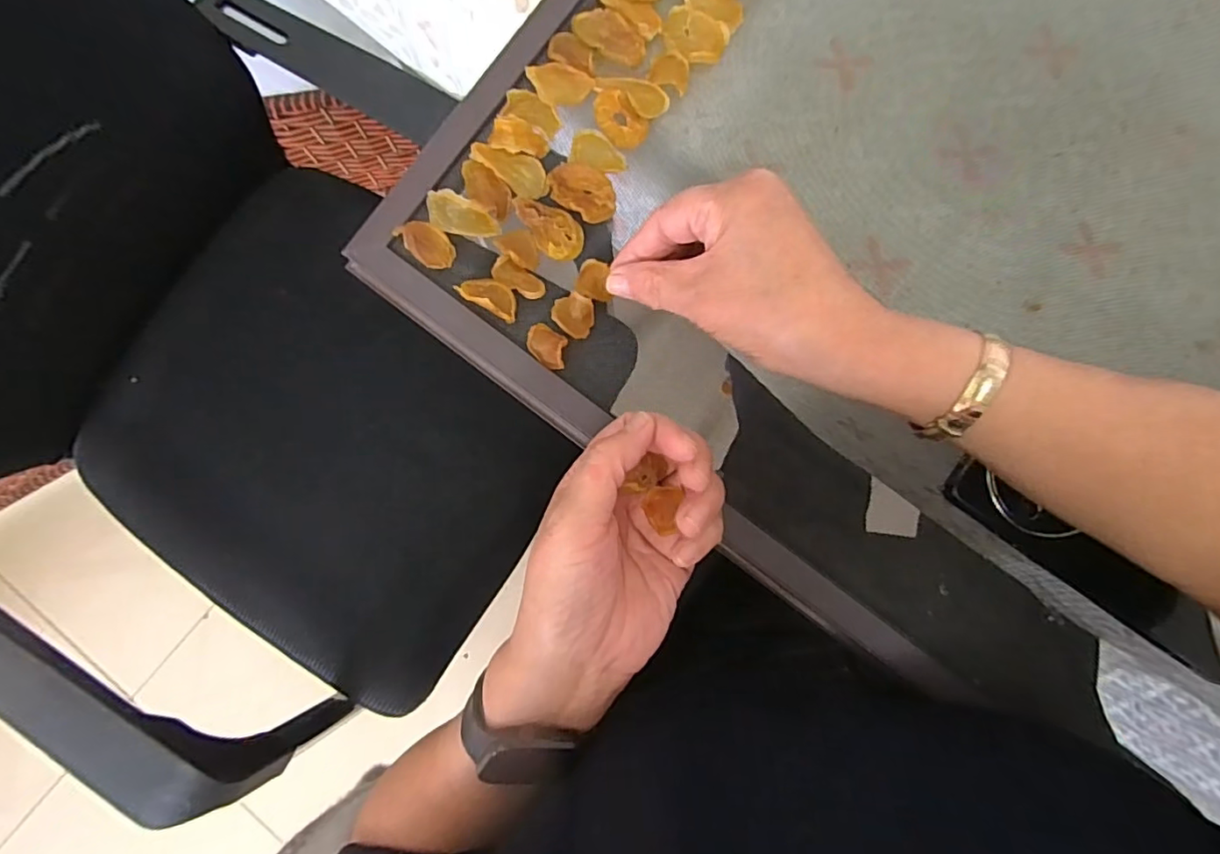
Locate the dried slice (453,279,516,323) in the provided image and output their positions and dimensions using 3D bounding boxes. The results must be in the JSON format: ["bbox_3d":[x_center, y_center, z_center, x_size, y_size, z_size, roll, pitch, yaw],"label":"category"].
[{"bbox_3d":[-0.064,-0.069,0.290,0.032,0.014,0.017,23,84,2],"label":"dried slice"}]

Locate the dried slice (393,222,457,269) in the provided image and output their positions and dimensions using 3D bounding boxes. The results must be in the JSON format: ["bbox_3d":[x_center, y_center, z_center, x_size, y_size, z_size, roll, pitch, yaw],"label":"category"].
[{"bbox_3d":[-0.094,-0.095,0.291,0.020,0.012,0.026,-39,85,-4],"label":"dried slice"}]

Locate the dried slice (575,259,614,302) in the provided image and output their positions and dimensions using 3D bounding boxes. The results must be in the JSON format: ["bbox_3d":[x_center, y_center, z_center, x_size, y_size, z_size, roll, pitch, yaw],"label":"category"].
[{"bbox_3d":[-0.008,-0.077,0.295,0.019,0.006,0.020,13,84,1],"label":"dried slice"}]

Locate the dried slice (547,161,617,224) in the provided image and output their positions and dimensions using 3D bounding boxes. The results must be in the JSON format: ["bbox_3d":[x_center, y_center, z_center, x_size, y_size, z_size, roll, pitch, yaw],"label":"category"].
[{"bbox_3d":[-0.015,-0.126,0.300,0.037,0.009,0.025,19,84,2],"label":"dried slice"}]

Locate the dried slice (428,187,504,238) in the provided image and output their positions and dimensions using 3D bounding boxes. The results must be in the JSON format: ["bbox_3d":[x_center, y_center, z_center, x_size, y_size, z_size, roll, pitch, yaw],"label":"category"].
[{"bbox_3d":[-0.078,-0.111,0.297,0.041,0.004,0.019,24,102,-3],"label":"dried slice"}]

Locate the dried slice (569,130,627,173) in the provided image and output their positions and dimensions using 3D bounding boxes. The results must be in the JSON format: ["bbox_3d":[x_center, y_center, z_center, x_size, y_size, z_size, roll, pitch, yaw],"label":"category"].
[{"bbox_3d":[-0.006,-0.148,0.302,0.030,0.005,0.021,14,84,1],"label":"dried slice"}]

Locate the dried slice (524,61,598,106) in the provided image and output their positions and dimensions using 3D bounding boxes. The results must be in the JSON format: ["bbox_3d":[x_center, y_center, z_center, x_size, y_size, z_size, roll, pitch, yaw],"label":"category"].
[{"bbox_3d":[-0.026,-0.182,0.297,0.033,0.004,0.021,-18,98,-14],"label":"dried slice"}]

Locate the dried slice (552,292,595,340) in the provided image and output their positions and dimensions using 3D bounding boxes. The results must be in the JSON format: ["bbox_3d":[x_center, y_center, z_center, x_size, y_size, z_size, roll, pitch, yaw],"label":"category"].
[{"bbox_3d":[-0.019,-0.059,0.293,0.022,0.009,0.020,0,84,0],"label":"dried slice"}]

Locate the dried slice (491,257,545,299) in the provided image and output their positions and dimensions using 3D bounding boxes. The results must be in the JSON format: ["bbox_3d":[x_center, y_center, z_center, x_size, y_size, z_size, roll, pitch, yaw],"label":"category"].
[{"bbox_3d":[-0.048,-0.077,0.294,0.029,0.007,0.014,32,85,3],"label":"dried slice"}]

